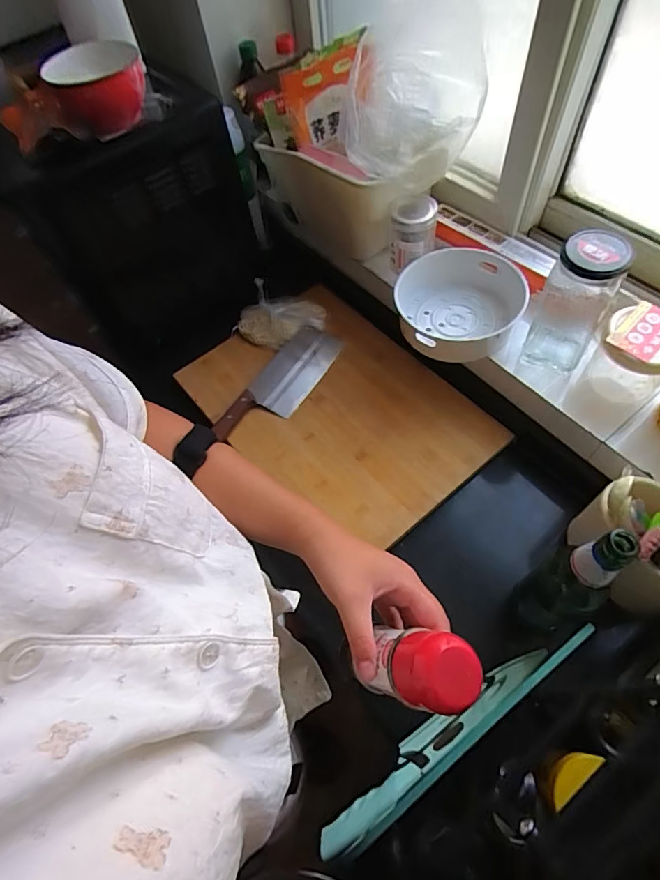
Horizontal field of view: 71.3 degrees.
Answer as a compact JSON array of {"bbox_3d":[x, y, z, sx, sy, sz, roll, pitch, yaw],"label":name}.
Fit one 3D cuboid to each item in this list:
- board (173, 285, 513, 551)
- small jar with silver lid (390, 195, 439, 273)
[{"bbox_3d":[0.004,-0.063,0.780,0.336,0.020,0.482,-37,63,-17],"label":"board"},{"bbox_3d":[0.130,-0.327,0.727,0.069,0.095,0.061,5,59,8],"label":"small jar with silver lid"}]

